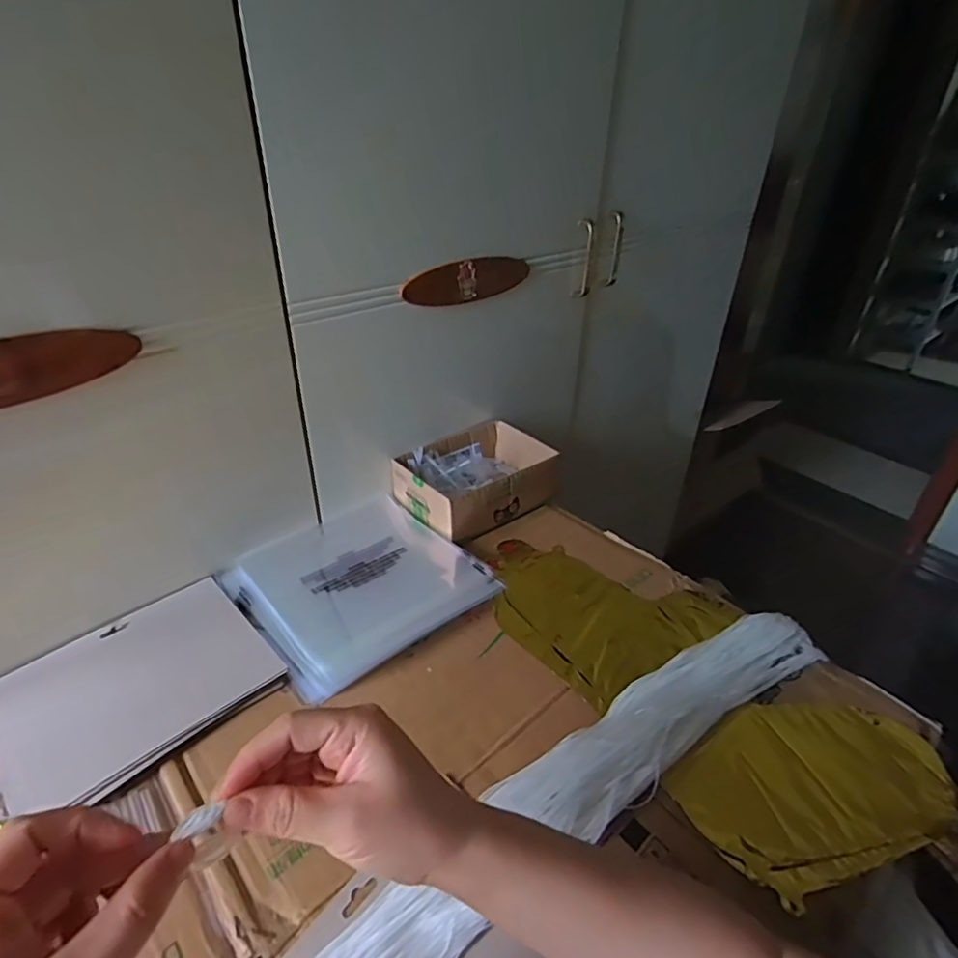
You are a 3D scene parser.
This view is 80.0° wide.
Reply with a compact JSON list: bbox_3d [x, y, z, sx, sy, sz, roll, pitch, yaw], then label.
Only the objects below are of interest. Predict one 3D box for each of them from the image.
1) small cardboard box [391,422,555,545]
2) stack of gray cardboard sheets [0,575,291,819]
[{"bbox_3d":[-0.002,0.001,0.741,0.187,0.069,0.134,-24,41,-34],"label":"small cardboard box"},{"bbox_3d":[-0.301,0.183,0.505,0.203,0.019,0.165,-27,43,-37],"label":"stack of gray cardboard sheets"}]

